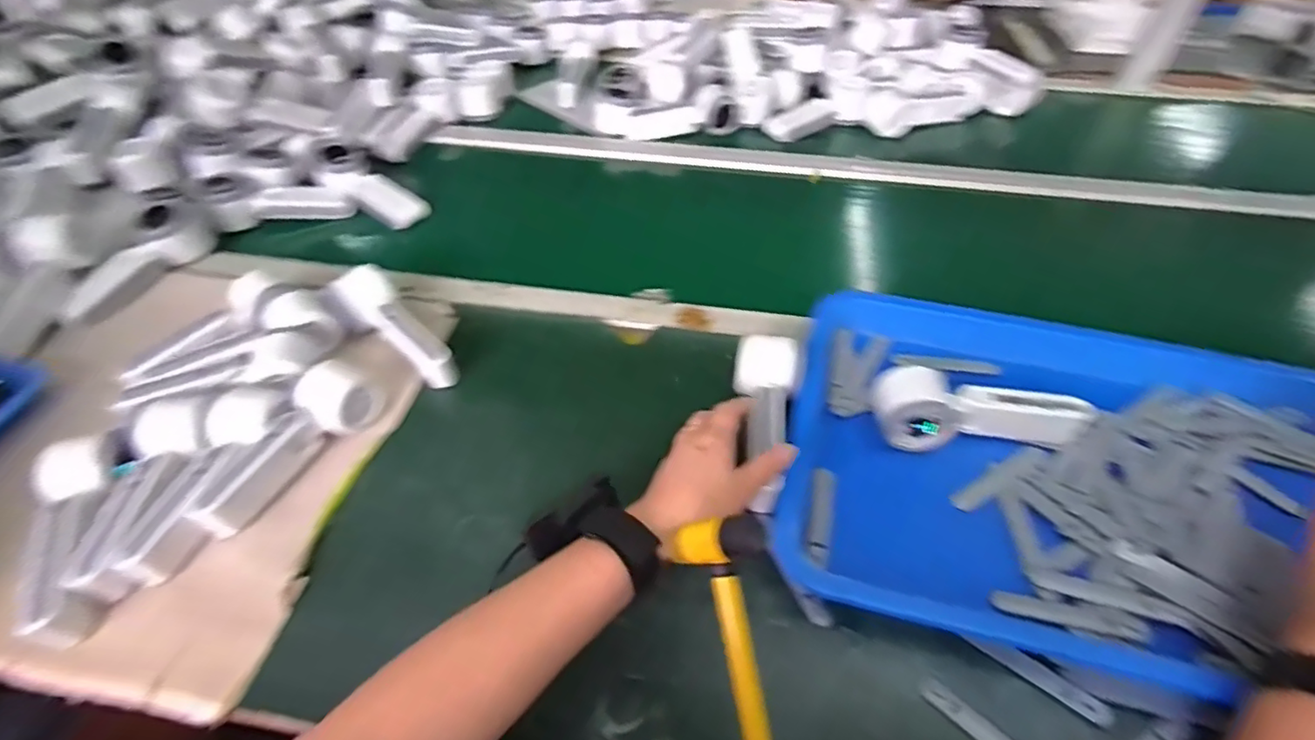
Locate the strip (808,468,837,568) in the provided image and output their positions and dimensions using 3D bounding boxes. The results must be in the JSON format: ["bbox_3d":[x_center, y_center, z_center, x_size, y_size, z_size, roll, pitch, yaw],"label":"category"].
[{"bbox_3d":[0.133,0.115,0.501,0.018,0.009,0.080,11,47,11],"label":"strip"}]

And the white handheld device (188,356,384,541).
[{"bbox_3d":[-0.310,0.062,0.523,0.059,0.052,0.162,26,52,23],"label":"white handheld device"}]

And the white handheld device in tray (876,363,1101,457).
[{"bbox_3d":[0.274,0.037,0.528,0.168,0.046,0.054,5,47,6],"label":"white handheld device in tray"}]

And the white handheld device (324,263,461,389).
[{"bbox_3d":[-0.261,-0.040,0.612,0.158,0.046,0.061,39,57,16],"label":"white handheld device"}]

